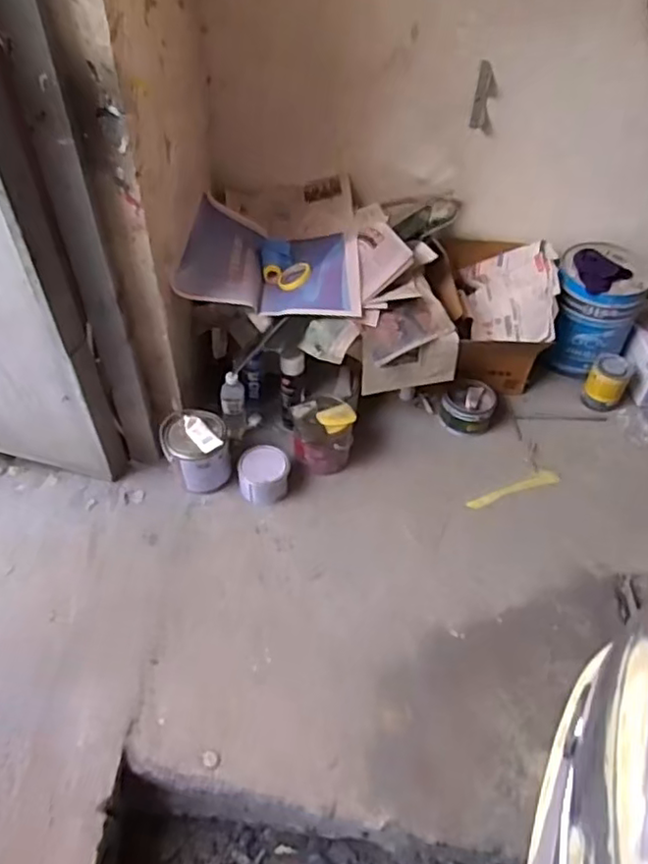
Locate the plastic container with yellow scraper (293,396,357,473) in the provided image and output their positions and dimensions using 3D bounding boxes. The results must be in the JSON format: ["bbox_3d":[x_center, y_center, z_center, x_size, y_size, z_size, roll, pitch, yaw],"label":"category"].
[{"bbox_3d":[-0.004,0.010,1.791,0.169,0.192,0.166,1,46,-1],"label":"plastic container with yellow scraper"}]

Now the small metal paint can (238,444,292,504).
[{"bbox_3d":[-0.162,0.112,1.735,0.137,0.117,0.121,-5,47,-8],"label":"small metal paint can"}]

